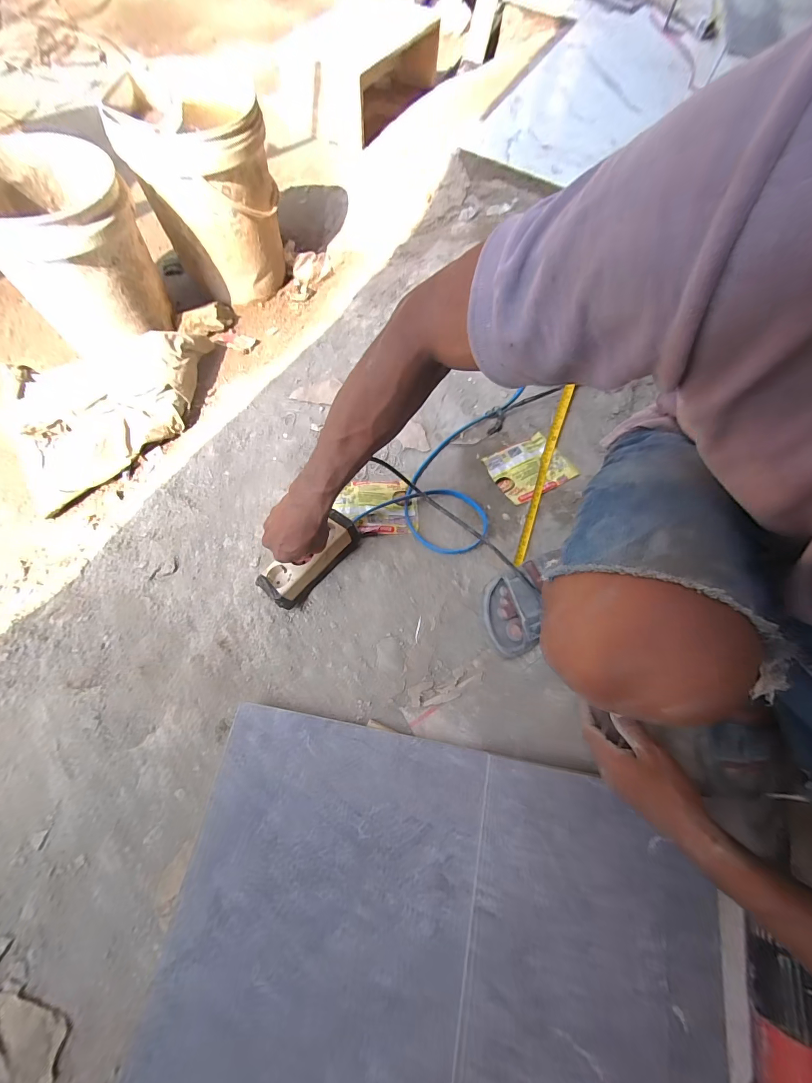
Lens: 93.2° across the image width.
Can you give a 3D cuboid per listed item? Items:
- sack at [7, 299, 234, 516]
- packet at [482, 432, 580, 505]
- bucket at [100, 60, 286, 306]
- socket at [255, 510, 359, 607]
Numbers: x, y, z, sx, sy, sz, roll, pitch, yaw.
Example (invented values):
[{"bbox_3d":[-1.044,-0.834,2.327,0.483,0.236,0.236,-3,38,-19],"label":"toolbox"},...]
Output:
[{"bbox_3d":[-0.630,-0.367,0.883,0.299,0.105,0.617,42,71,11],"label":"sack"},{"bbox_3d":[0.223,-0.137,0.701,0.136,0.011,0.113,-26,73,-14],"label":"packet"},{"bbox_3d":[-0.477,-0.844,0.951,0.295,0.350,0.286,-19,71,-12],"label":"bucket"},{"bbox_3d":[-0.137,0.025,0.564,0.155,0.038,0.064,-42,72,-14],"label":"socket"}]

